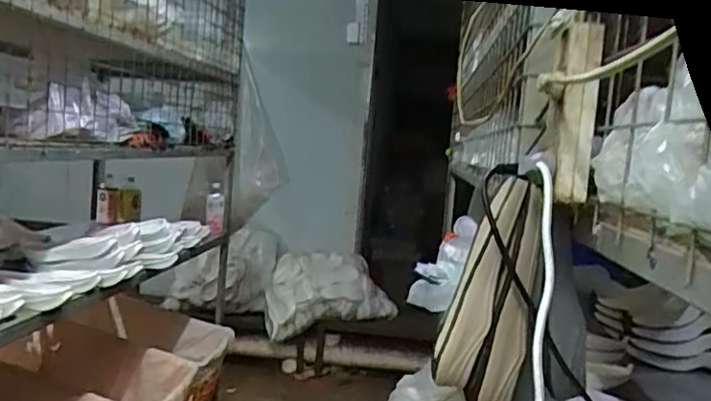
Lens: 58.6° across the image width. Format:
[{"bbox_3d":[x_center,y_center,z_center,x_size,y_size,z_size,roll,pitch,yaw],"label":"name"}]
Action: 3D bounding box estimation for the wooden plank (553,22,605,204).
[{"bbox_3d":[0.211,-0.083,0.605,0.033,0.164,0.029,6,5,24],"label":"wooden plank"}]

